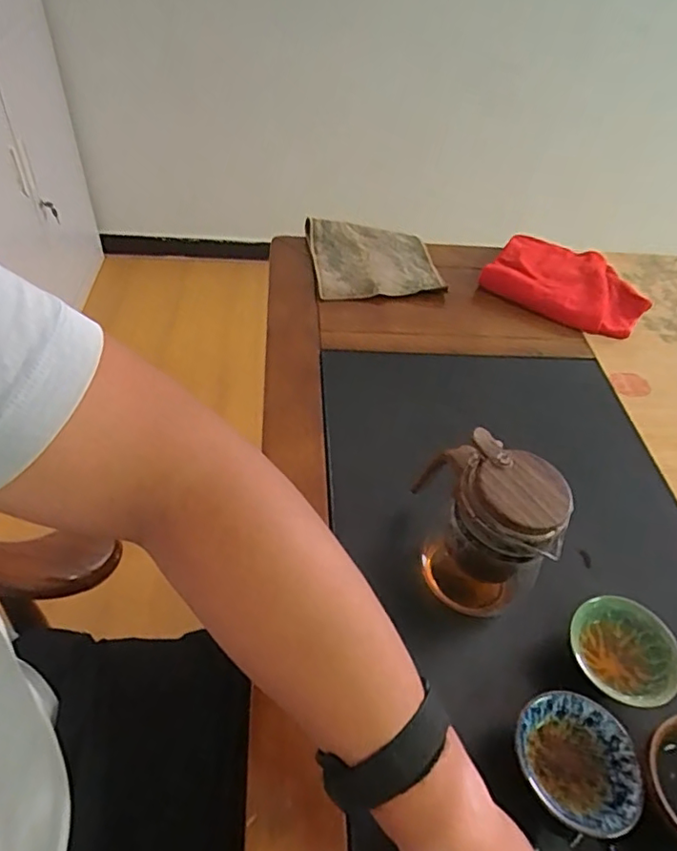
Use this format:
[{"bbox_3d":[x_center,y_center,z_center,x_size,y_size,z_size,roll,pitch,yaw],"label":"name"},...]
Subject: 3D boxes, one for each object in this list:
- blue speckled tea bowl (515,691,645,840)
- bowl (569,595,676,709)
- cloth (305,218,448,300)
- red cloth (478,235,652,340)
[{"bbox_3d":[0.163,0.238,0.394,0.083,0.041,0.080,3,47,-3],"label":"blue speckled tea bowl"},{"bbox_3d":[0.226,0.183,0.447,0.081,0.044,0.085,3,47,-3],"label":"bowl"},{"bbox_3d":[0.052,-0.245,0.817,0.177,0.026,0.170,-4,47,-9],"label":"cloth"},{"bbox_3d":[0.340,-0.212,0.819,0.215,0.034,0.198,29,51,21],"label":"red cloth"}]

